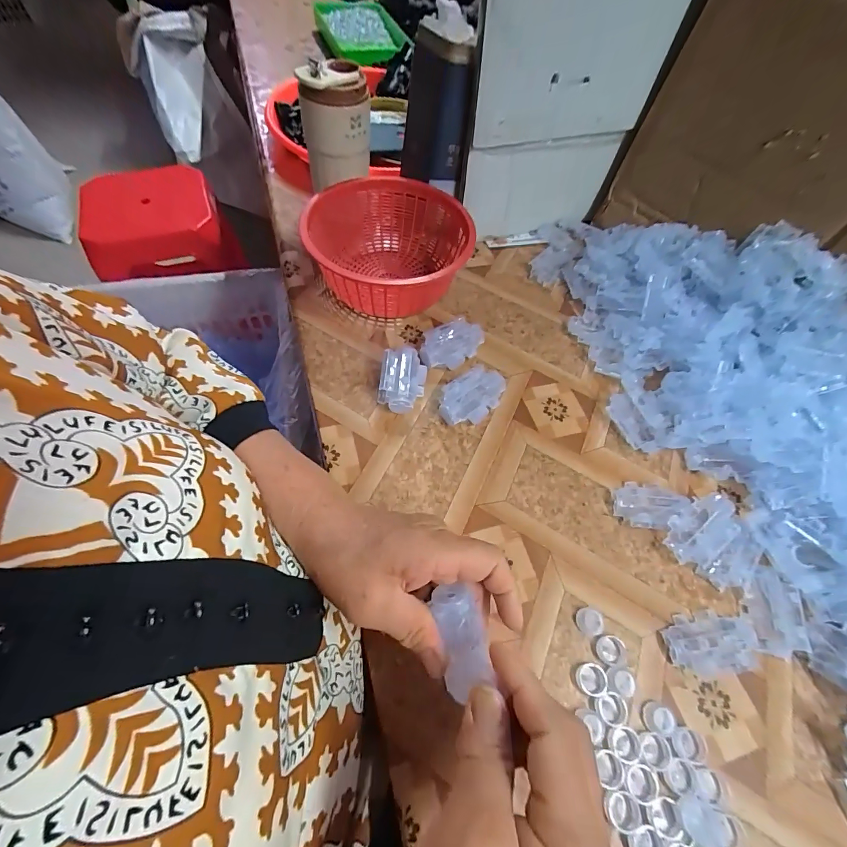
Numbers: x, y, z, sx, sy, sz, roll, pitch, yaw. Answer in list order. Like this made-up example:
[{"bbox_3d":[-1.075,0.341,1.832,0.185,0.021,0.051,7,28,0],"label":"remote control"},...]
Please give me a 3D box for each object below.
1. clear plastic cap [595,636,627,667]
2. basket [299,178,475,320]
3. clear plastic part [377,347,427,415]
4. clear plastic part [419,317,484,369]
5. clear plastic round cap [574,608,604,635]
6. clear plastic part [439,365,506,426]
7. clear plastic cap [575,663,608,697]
[{"bbox_3d":[0.143,0.173,0.301,0.022,0.004,0.019,4,61,-2],"label":"clear plastic cap"},{"bbox_3d":[-0.038,-0.195,0.454,0.169,0.082,0.183,3,61,-2],"label":"basket"},{"bbox_3d":[-0.021,-0.045,0.401,0.045,0.030,0.068,7,61,0],"label":"clear plastic part"},{"bbox_3d":[0.029,-0.084,0.430,0.069,0.029,0.044,-36,69,-20],"label":"clear plastic part"},{"bbox_3d":[0.131,0.156,0.311,0.022,0.004,0.019,-6,62,-7],"label":"clear plastic round cap"},{"bbox_3d":[0.050,-0.026,0.397,0.072,0.030,0.042,-28,67,-17],"label":"clear plastic part"},{"bbox_3d":[0.123,0.187,0.289,0.023,0.004,0.020,4,61,-1],"label":"clear plastic cap"}]

